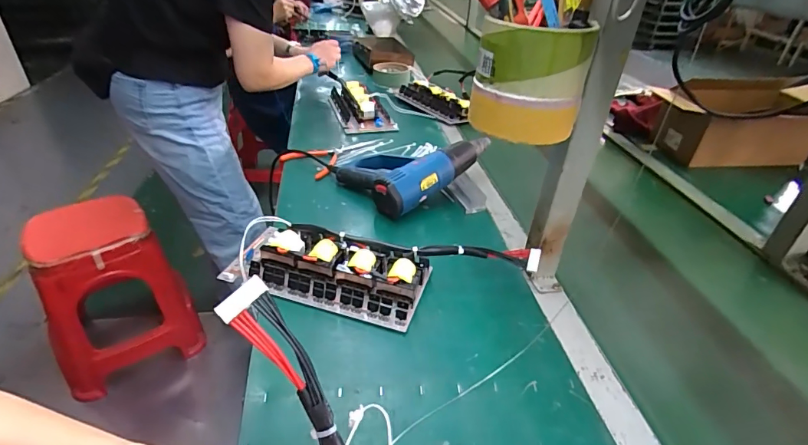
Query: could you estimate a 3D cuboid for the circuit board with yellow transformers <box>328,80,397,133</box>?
[{"bbox_3d":[-0.117,-0.321,1.191,0.142,0.060,0.232,-8,36,-18],"label":"circuit board with yellow transformers"}]

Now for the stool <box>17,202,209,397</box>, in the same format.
[{"bbox_3d":[-0.851,0.209,1.305,0.352,0.474,0.285,-19,40,-30],"label":"stool"}]

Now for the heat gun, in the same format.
[{"bbox_3d":[0.020,-0.119,0.884,0.269,0.087,0.194,-25,43,-36],"label":"heat gun"}]

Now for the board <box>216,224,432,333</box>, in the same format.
[{"bbox_3d":[-0.098,0.069,0.626,0.251,0.060,0.115,11,34,10],"label":"board"}]

